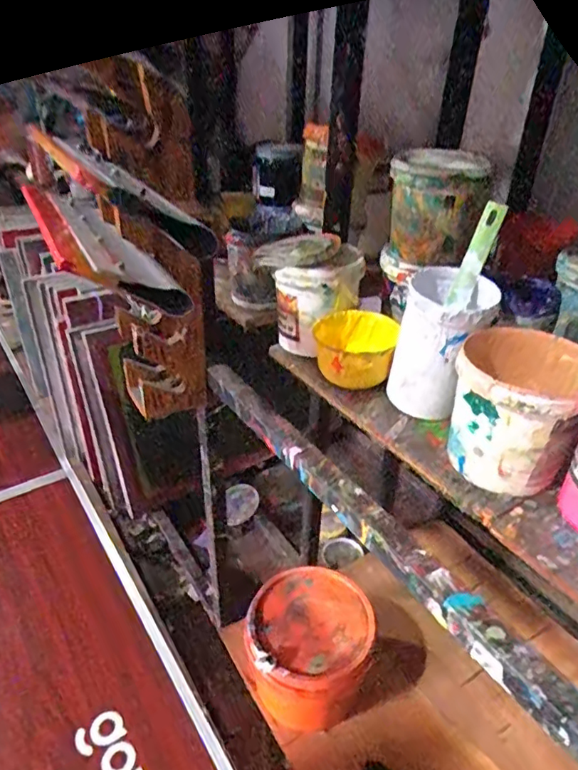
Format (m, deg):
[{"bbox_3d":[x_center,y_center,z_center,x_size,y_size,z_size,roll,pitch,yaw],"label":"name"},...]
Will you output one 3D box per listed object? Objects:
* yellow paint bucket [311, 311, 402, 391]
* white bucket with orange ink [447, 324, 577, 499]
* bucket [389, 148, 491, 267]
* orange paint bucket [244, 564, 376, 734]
[{"bbox_3d":[0.088,-0.046,0.679,0.104,0.056,0.101,1,33,-1],"label":"yellow paint bucket"},{"bbox_3d":[0.220,0.027,0.530,0.112,0.119,0.118,15,35,19],"label":"white bucket with orange ink"},{"bbox_3d":[0.186,-0.227,0.687,0.110,0.122,0.101,9,33,11],"label":"bucket"},{"bbox_3d":[0.032,0.468,0.947,0.204,0.187,0.211,1,33,-1],"label":"orange paint bucket"}]

